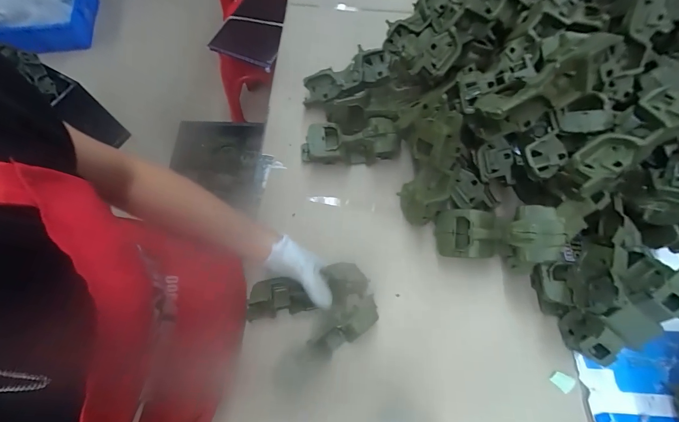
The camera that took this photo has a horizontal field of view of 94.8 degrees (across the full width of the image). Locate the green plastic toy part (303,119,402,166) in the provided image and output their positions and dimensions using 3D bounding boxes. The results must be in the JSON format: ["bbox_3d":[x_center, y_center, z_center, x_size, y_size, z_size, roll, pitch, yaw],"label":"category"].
[{"bbox_3d":[0.018,-0.131,0.607,0.183,0.065,0.078,-7,69,-3],"label":"green plastic toy part"}]

